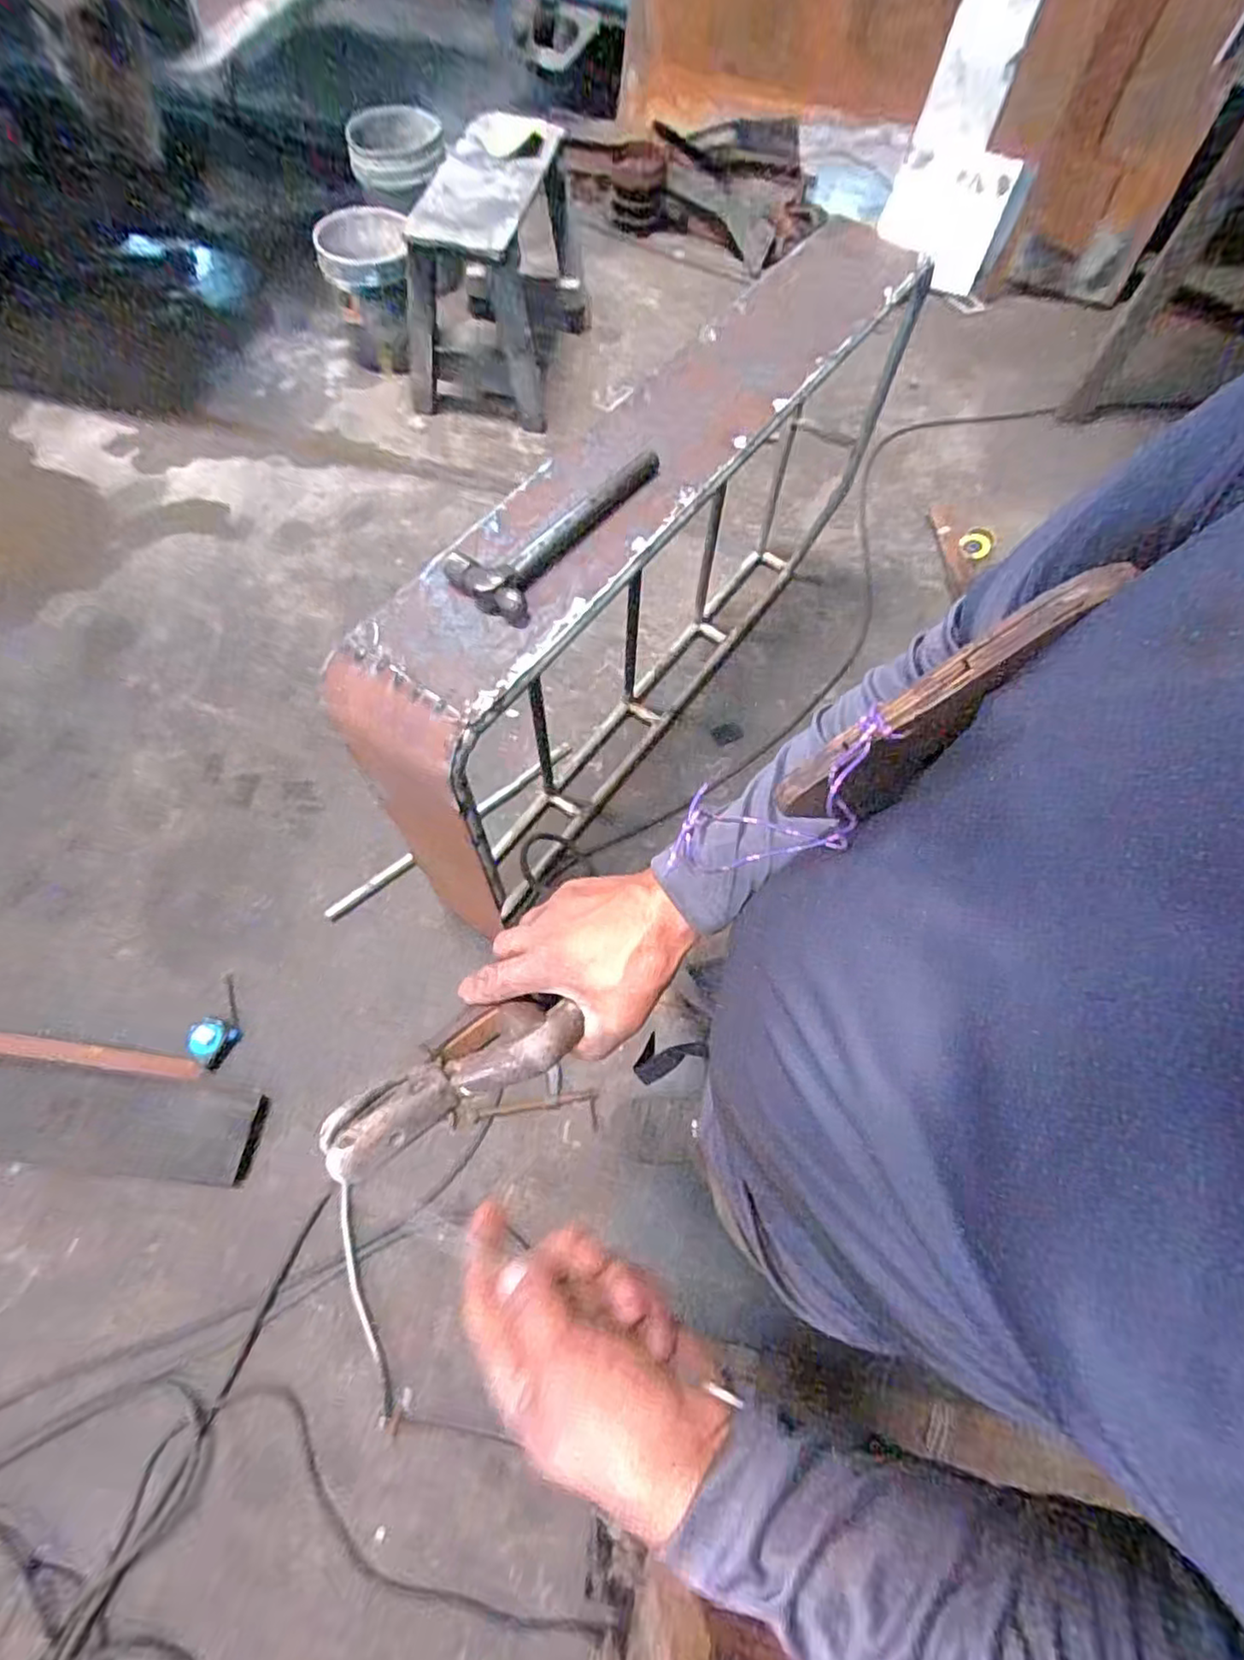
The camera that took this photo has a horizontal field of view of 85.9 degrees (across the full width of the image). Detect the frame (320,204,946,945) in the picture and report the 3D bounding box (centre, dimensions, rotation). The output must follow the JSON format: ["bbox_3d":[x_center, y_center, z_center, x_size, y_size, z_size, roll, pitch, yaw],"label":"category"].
[{"bbox_3d":[0.133,-0.506,1.338,0.286,0.843,1.474,33,69,13],"label":"frame"}]

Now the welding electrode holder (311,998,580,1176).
[{"bbox_3d":[-0.103,0.150,0.407,0.156,0.031,0.050,-27,68,-18],"label":"welding electrode holder"}]

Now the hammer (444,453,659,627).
[{"bbox_3d":[-0.081,-0.386,0.827,0.104,0.033,0.328,31,67,10],"label":"hammer"}]

